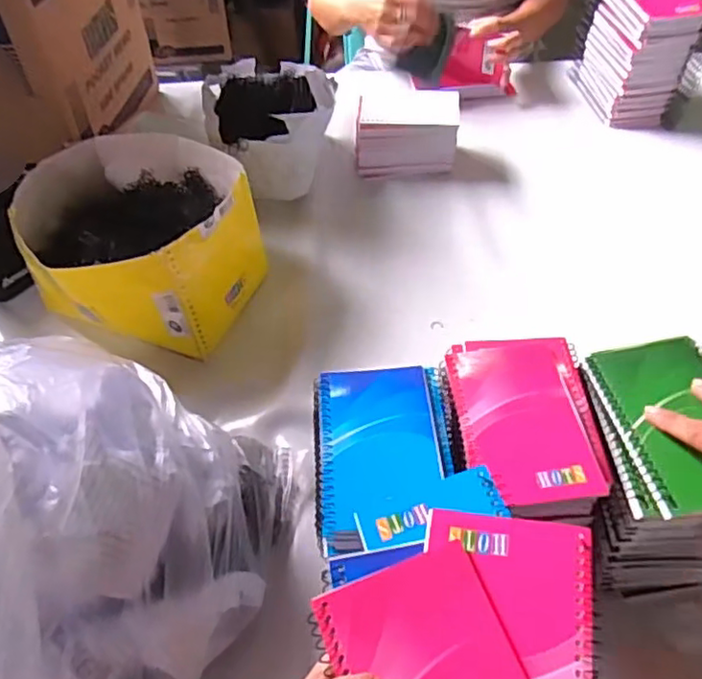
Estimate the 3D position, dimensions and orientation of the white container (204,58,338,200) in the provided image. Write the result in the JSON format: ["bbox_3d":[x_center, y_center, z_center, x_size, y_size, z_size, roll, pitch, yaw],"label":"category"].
[{"bbox_3d":[-0.108,-0.296,0.884,0.169,0.118,0.201,-10,49,-6],"label":"white container"}]

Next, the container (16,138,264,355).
[{"bbox_3d":[-0.229,-0.108,0.704,0.226,0.142,0.217,-1,49,2],"label":"container"}]

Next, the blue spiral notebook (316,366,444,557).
[{"bbox_3d":[0.019,0.079,0.451,0.085,0.012,0.139,-4,49,0],"label":"blue spiral notebook"}]

